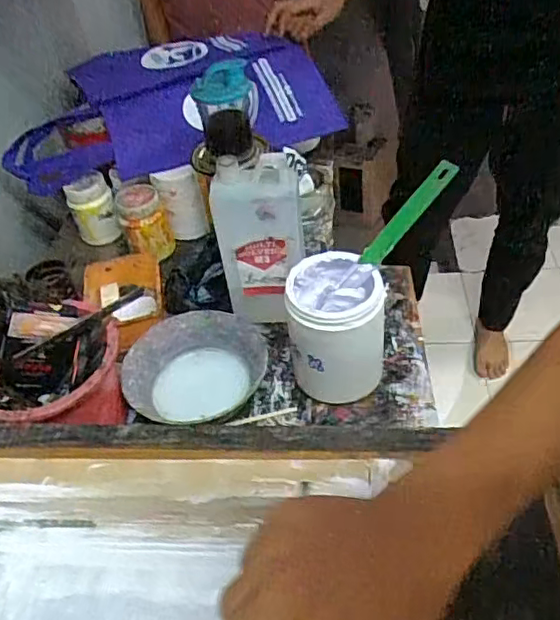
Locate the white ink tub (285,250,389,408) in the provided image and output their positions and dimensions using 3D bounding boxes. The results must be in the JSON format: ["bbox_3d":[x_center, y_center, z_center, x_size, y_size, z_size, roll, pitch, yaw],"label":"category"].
[{"bbox_3d":[0.060,0.022,0.652,0.094,0.143,0.091,-4,44,4],"label":"white ink tub"}]

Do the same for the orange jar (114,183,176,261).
[{"bbox_3d":[-0.195,-0.127,0.871,0.066,0.085,0.072,-4,44,4],"label":"orange jar"}]

